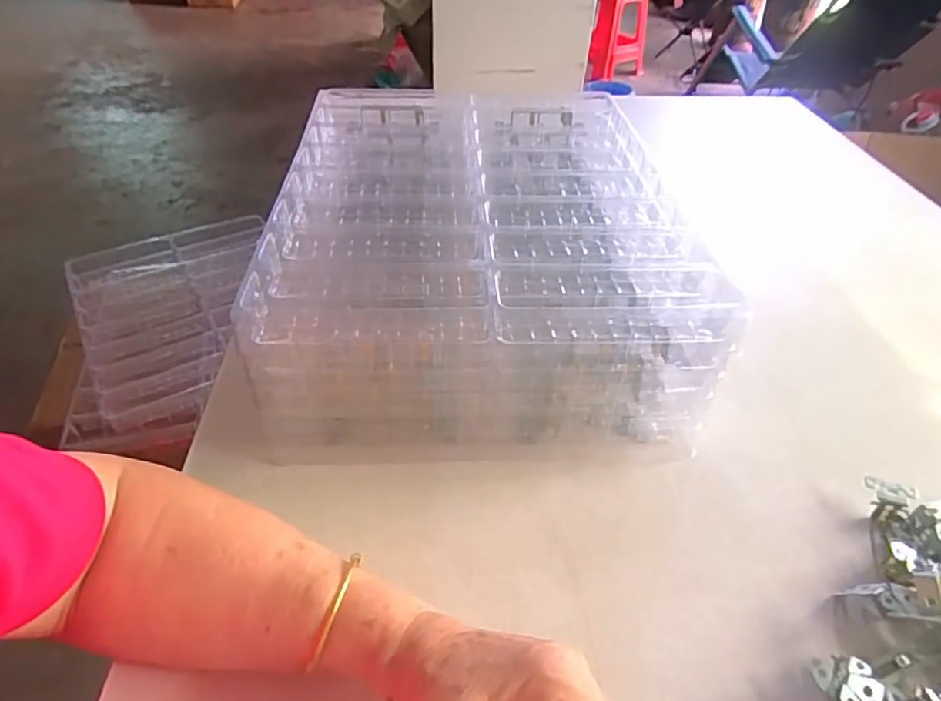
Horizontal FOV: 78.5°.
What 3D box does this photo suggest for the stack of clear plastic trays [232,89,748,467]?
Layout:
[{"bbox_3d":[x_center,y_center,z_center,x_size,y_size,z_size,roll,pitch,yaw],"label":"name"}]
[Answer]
[{"bbox_3d":[0.008,-0.103,0.571,0.336,0.132,0.428,0,42,-3],"label":"stack of clear plastic trays"}]

